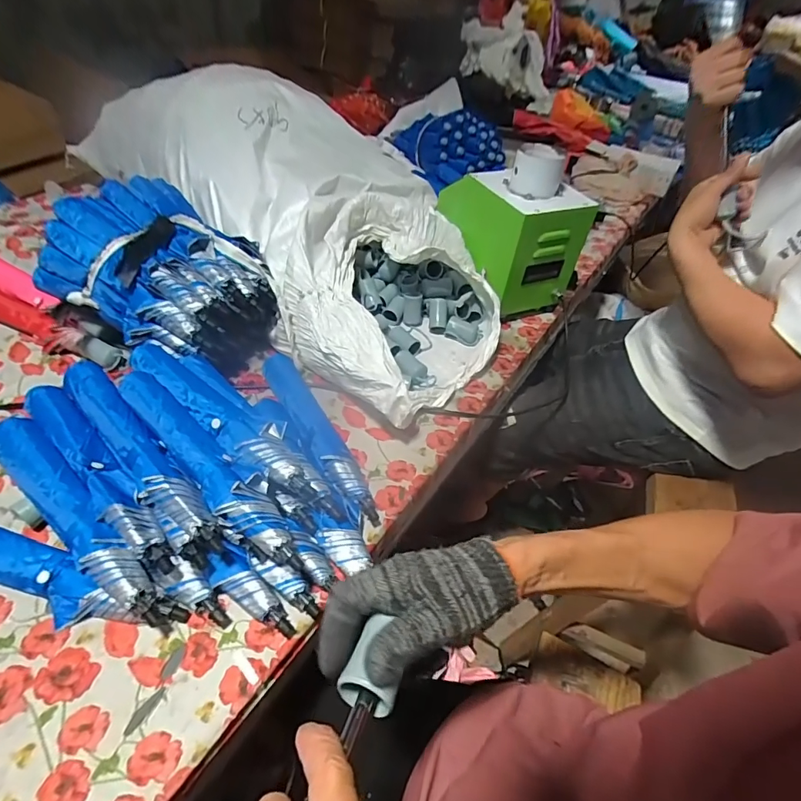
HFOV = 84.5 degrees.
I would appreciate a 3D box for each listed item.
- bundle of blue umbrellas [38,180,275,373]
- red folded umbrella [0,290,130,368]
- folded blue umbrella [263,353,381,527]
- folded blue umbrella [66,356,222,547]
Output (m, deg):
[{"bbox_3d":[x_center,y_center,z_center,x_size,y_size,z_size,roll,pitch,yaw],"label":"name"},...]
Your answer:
[{"bbox_3d":[-0.386,-0.219,0.737,0.340,0.146,0.263,23,48,14],"label":"bundle of blue umbrellas"},{"bbox_3d":[-0.631,-0.135,0.768,0.362,0.041,0.059,21,49,13],"label":"red folded umbrella"},{"bbox_3d":[-0.132,0.040,0.661,0.054,0.044,0.345,-19,53,-22],"label":"folded blue umbrella"},{"bbox_3d":[-0.319,0.058,0.529,0.312,0.044,0.052,38,53,25],"label":"folded blue umbrella"}]

